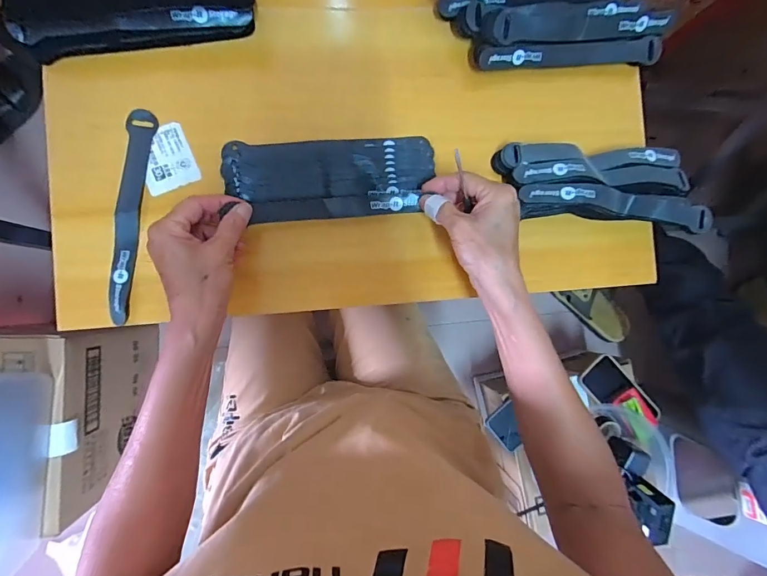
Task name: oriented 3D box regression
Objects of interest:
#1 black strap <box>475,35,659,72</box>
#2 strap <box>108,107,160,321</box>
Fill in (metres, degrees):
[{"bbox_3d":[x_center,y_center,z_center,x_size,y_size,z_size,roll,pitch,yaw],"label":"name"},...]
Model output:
[{"bbox_3d":[0.190,-0.238,0.396,0.192,0.021,0.021,-6,90,-6],"label":"black strap"},{"bbox_3d":[-0.235,-0.067,0.359,0.022,0.016,0.195,7,89,-6],"label":"strap"}]

